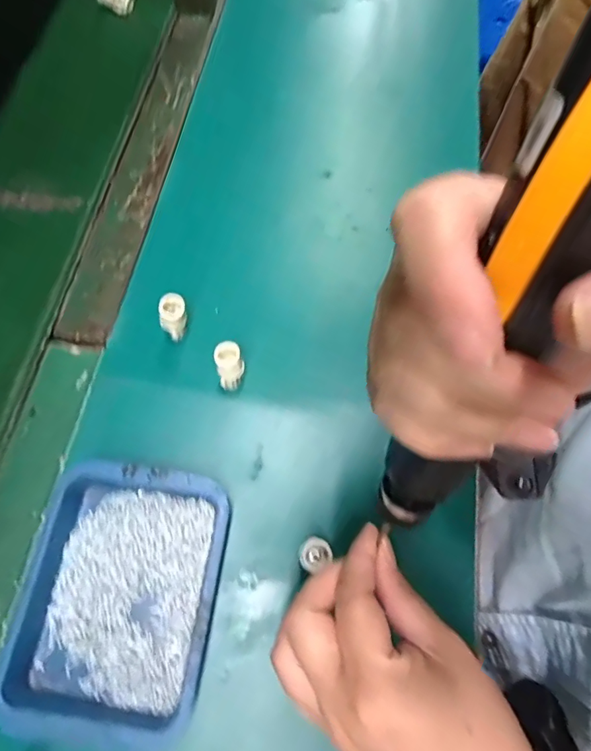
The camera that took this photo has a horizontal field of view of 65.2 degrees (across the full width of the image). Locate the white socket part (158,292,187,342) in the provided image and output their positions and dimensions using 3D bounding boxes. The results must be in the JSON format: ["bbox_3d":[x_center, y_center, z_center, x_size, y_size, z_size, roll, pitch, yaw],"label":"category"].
[{"bbox_3d":[-0.095,-0.046,0.368,0.021,0.037,0.023,0,69,1],"label":"white socket part"}]

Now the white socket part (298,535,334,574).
[{"bbox_3d":[0.012,0.115,0.299,0.021,0.021,0.019,-30,72,-10],"label":"white socket part"}]

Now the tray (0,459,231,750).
[{"bbox_3d":[-0.114,0.139,0.300,0.124,0.026,0.154,7,70,4],"label":"tray"}]

